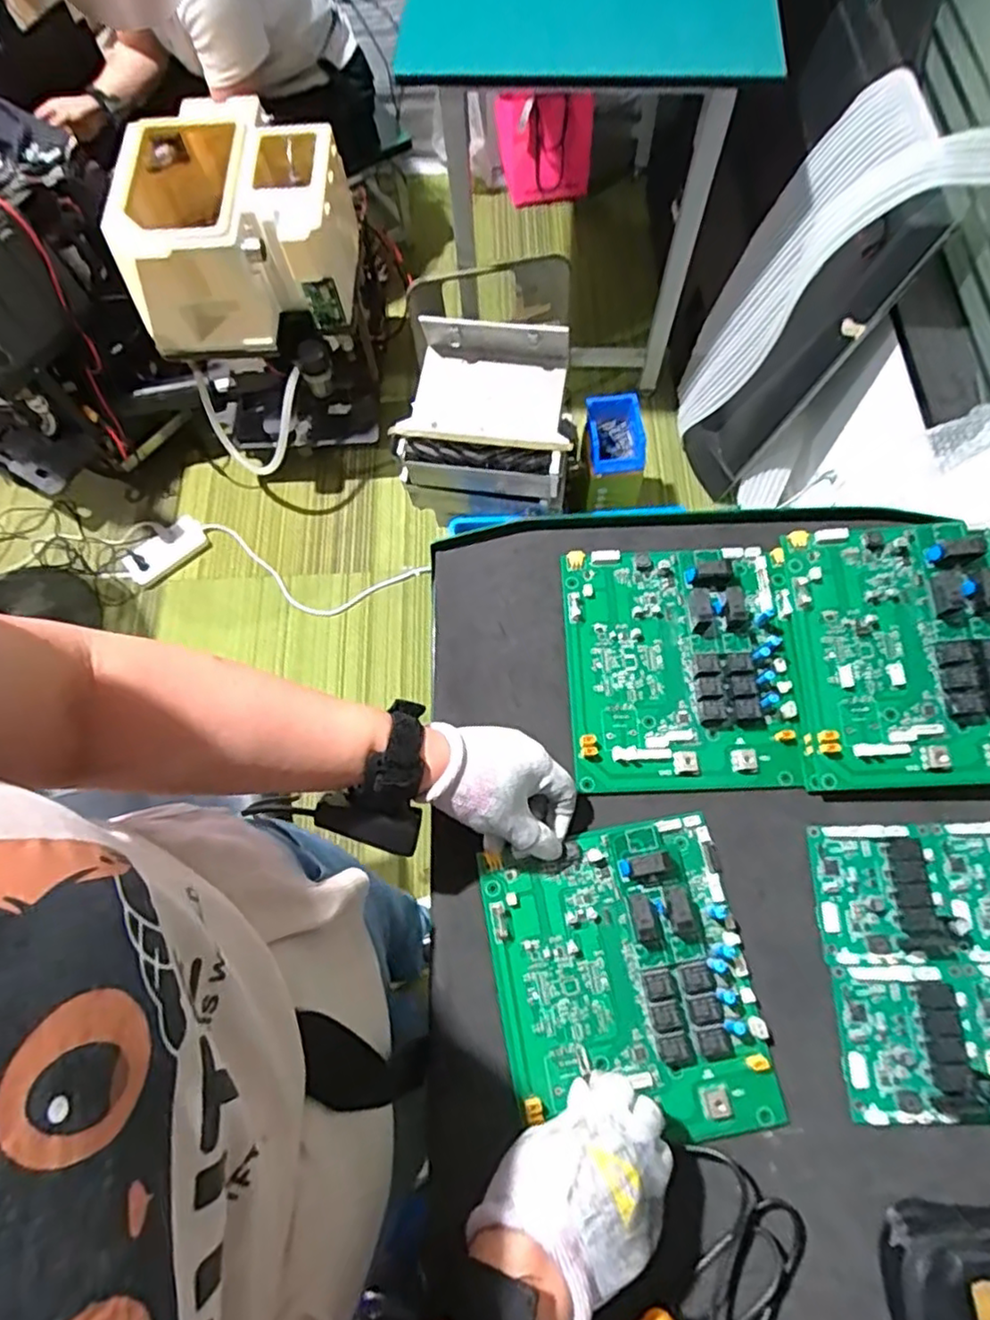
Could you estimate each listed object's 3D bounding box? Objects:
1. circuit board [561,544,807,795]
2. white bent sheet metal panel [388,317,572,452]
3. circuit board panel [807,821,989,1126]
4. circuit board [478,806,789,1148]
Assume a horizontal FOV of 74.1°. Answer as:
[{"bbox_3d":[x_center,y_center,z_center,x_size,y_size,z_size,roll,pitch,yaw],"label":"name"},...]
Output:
[{"bbox_3d":[0.147,0.000,0.523,0.174,0.028,0.203,-2,70,1],"label":"circuit board"},{"bbox_3d":[-0.011,-0.493,1.175,0.301,0.113,0.208,10,71,5],"label":"white bent sheet metal panel"},{"bbox_3d":[0.324,0.209,0.451,0.181,0.021,0.187,-2,70,1],"label":"circuit board panel"},{"bbox_3d":[0.090,0.219,0.446,0.168,0.027,0.196,-10,70,-2],"label":"circuit board"}]

